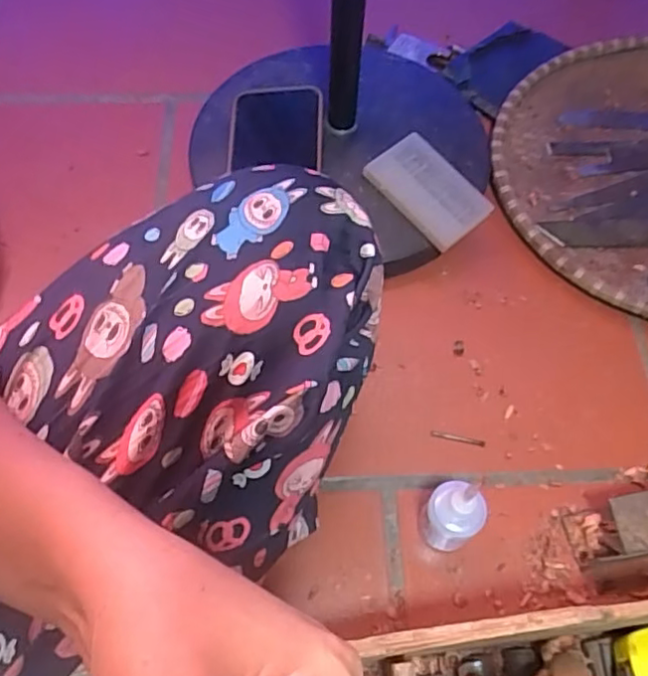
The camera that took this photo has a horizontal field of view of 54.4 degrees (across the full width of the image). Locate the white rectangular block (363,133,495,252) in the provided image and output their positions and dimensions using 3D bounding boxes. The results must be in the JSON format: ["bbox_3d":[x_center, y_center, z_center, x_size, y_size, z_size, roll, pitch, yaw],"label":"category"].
[{"bbox_3d":[0.088,-0.124,0.524,0.062,0.009,0.095,-42,81,-15],"label":"white rectangular block"}]

